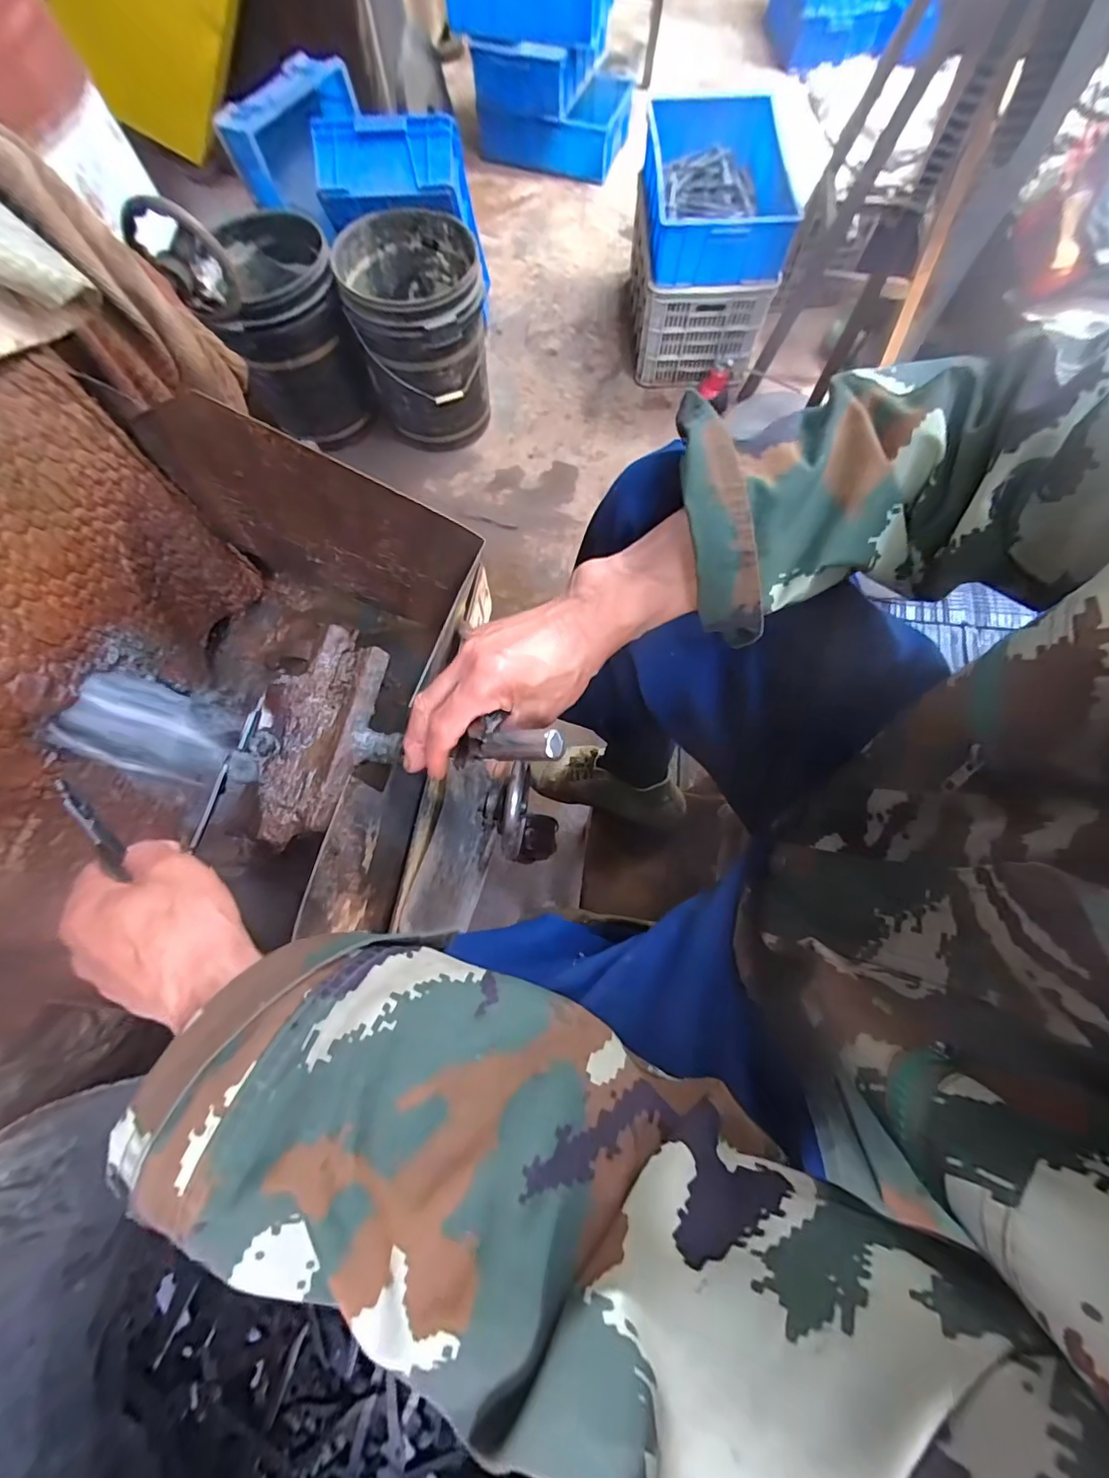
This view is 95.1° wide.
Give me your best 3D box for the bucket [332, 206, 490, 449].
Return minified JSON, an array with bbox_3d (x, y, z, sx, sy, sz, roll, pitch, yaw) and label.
[{"bbox_3d":[-0.382,-1.123,1.459,0.372,0.418,0.379,-2,72,0],"label":"bucket"}]

